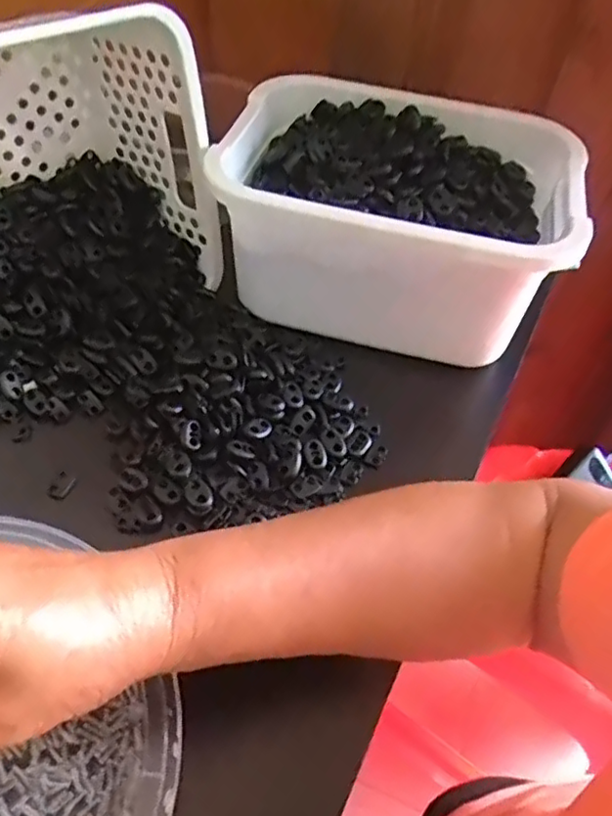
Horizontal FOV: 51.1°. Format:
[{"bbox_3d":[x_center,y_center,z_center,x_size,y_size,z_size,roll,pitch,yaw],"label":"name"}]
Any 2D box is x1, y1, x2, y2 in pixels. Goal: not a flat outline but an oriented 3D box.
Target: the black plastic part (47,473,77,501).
[{"bbox_3d":[-0.150,0.048,0.394,0.014,0.004,0.017,22,51,13],"label":"black plastic part"}]

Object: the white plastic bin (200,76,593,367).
[{"bbox_3d":[0.065,-0.140,0.482,0.257,0.118,0.208,28,53,17],"label":"white plastic bin"}]

